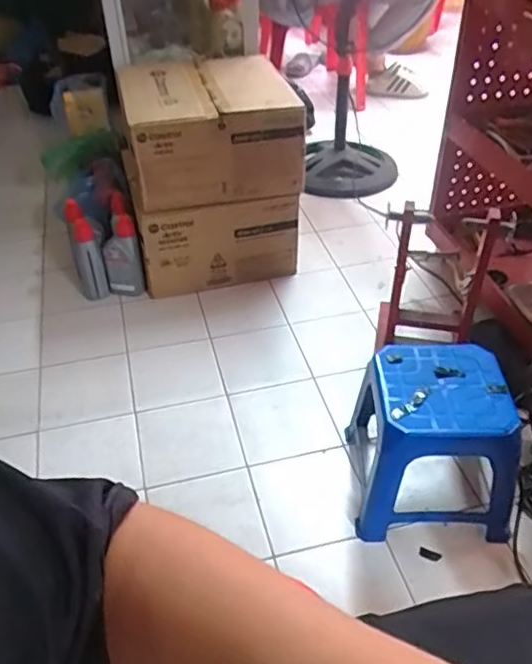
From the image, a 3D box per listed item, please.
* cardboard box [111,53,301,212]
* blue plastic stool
[{"bbox_3d":[-0.153,-0.540,1.586,0.394,0.241,0.416,-11,43,-10],"label":"cardboard box"},{"bbox_3d":[0.296,0.195,1.112,0.257,0.273,0.267,0,40,2],"label":"blue plastic stool"}]

